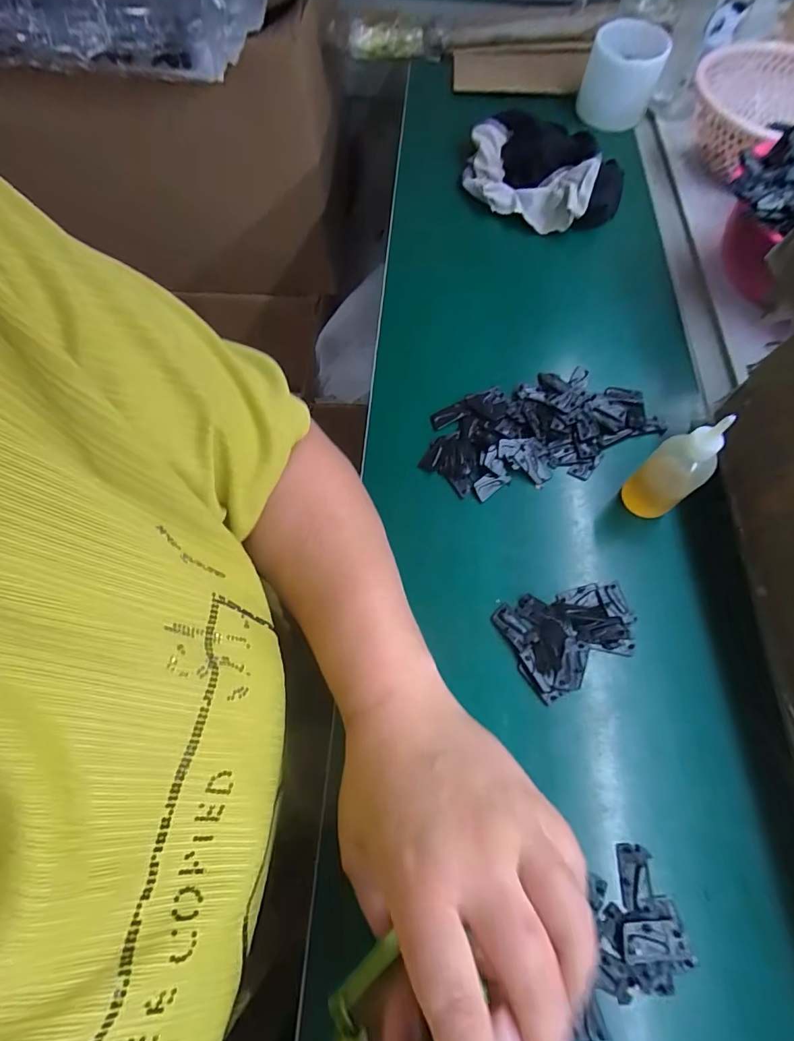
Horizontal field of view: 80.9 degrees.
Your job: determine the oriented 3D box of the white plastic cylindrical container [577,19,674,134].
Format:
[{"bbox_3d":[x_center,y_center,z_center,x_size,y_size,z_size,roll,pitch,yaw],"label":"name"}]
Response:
[{"bbox_3d":[0.272,-0.536,0.563,0.084,0.079,0.072,21,67,8],"label":"white plastic cylindrical container"}]

